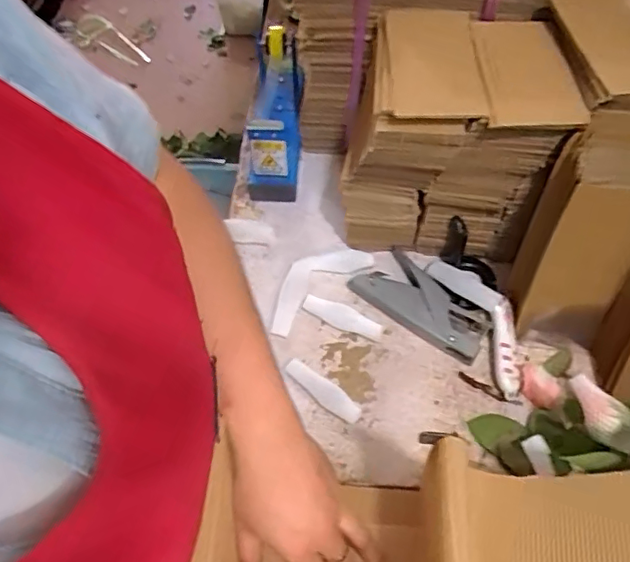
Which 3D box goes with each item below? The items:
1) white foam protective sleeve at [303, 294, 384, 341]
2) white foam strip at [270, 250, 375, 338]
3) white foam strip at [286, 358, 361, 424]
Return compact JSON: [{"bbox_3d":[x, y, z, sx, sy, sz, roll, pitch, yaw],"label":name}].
[{"bbox_3d":[0.030,0.040,0.625,0.092,0.014,0.024,24,63,15],"label":"white foam protective sleeve"},{"bbox_3d":[-0.002,0.000,0.649,0.140,0.016,0.060,-36,65,-18],"label":"white foam strip"},{"bbox_3d":[0.008,0.114,0.582,0.089,0.012,0.023,35,67,20],"label":"white foam strip"}]

